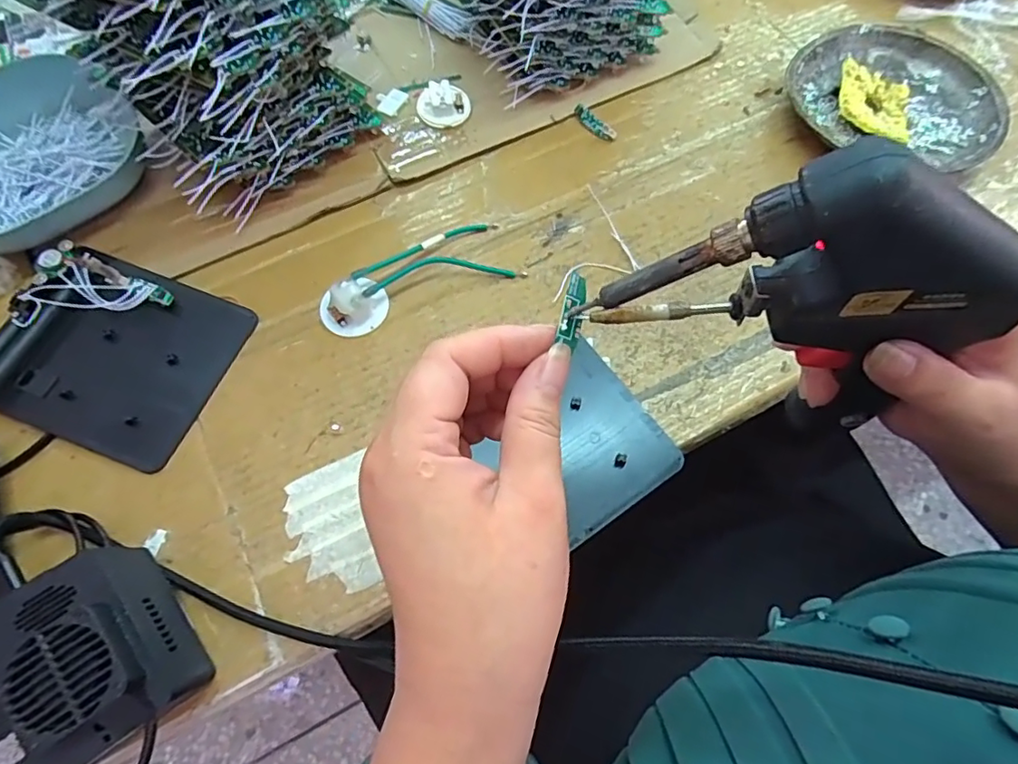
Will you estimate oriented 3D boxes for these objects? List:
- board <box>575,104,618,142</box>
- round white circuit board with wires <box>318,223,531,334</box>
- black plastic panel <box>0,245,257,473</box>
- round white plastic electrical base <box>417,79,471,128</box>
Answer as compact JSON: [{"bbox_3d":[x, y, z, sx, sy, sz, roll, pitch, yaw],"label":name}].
[{"bbox_3d":[0.064,-0.194,0.415,0.011,0.005,0.040,-38,73,-16],"label":"board"},{"bbox_3d":[-0.060,-0.071,0.356,0.128,0.016,0.051,-22,69,-10],"label":"round white circuit board with wires"},{"bbox_3d":[-0.233,-0.019,0.328,0.120,0.019,0.111,19,68,7],"label":"black plastic panel"},{"bbox_3d":[-0.048,-0.205,0.407,0.038,0.016,0.029,-5,67,-3],"label":"round white plastic electrical base"}]

